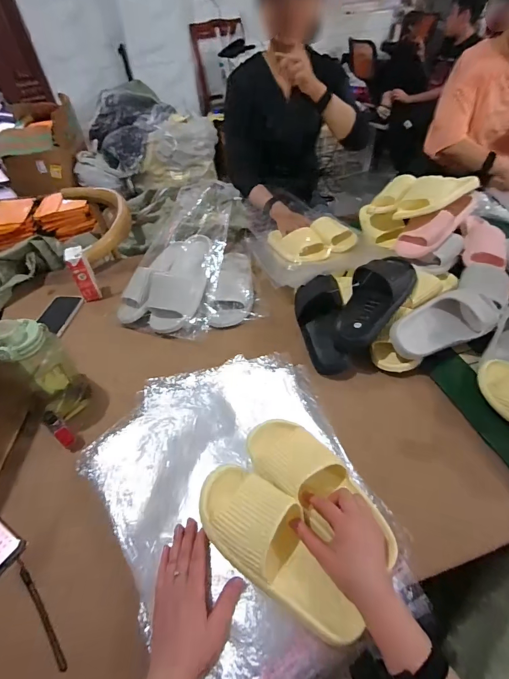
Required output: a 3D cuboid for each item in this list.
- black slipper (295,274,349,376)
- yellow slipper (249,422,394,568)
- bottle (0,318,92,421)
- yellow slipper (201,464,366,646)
[{"bbox_3d":[0.148,-0.042,0.774,0.099,0.073,0.240,-6,70,0],"label":"black slipper"},{"bbox_3d":[0.094,0.210,0.521,0.257,0.062,0.105,34,58,25],"label":"yellow slipper"},{"bbox_3d":[-0.377,0.052,0.634,0.089,0.222,0.096,-32,52,-23],"label":"bottle"},{"bbox_3d":[0.027,0.272,0.466,0.105,0.067,0.256,-36,66,-26],"label":"yellow slipper"}]

